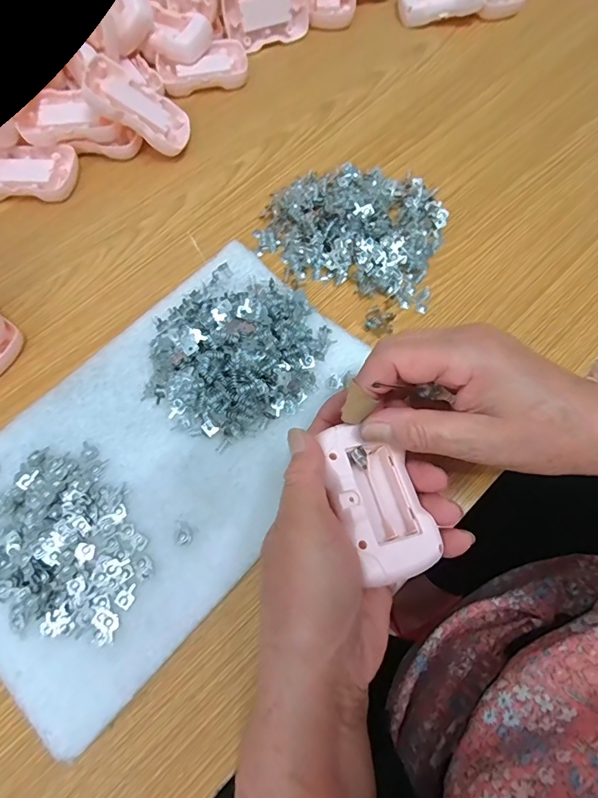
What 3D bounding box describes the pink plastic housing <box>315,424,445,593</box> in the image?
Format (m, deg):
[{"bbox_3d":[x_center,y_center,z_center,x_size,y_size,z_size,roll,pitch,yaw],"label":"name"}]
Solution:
[{"bbox_3d":[0.043,0.053,0.231,0.042,0.022,0.083,-17,68,-5],"label":"pink plastic housing"}]

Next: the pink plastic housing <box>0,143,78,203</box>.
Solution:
[{"bbox_3d":[-0.245,-0.199,0.377,0.087,0.017,0.050,-3,68,1],"label":"pink plastic housing"}]

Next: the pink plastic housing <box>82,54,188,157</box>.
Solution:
[{"bbox_3d":[-0.140,-0.256,0.376,0.088,0.015,0.054,20,63,-35],"label":"pink plastic housing"}]

